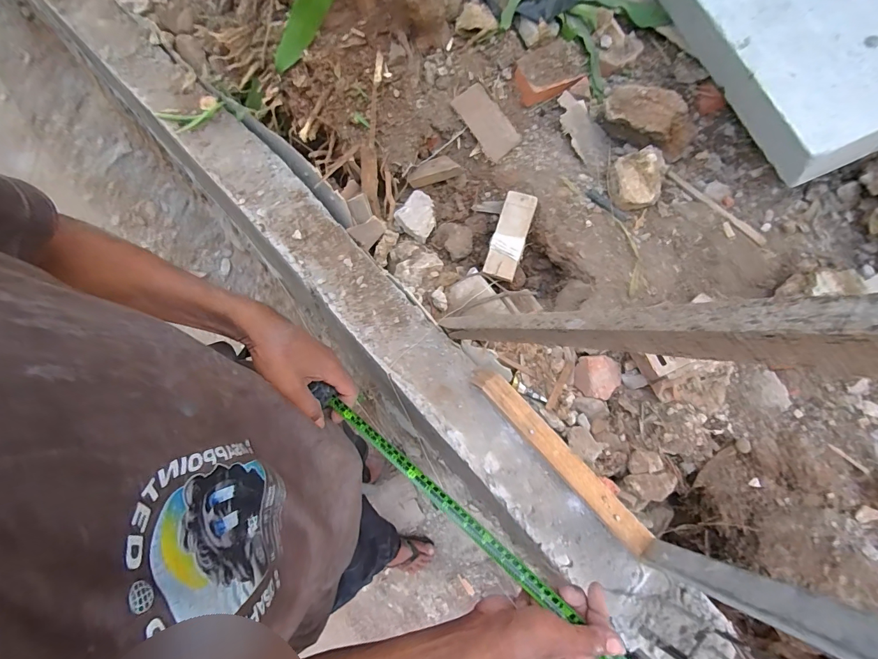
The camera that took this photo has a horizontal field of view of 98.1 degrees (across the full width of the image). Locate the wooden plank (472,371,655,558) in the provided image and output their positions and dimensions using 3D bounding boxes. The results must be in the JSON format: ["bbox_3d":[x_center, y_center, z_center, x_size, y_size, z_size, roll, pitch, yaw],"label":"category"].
[{"bbox_3d":[0.190,0.200,0.642,0.050,0.038,0.349,-40,77,-13],"label":"wooden plank"}]

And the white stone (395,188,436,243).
[{"bbox_3d":[-0.041,-0.248,0.830,0.087,0.028,0.091,37,75,11],"label":"white stone"}]

